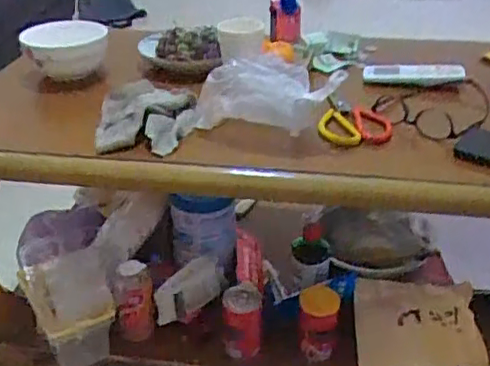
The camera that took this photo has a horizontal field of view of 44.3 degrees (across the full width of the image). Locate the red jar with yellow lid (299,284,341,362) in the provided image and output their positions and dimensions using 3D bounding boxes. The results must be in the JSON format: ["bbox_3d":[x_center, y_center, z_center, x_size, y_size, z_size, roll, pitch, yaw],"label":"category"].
[{"bbox_3d":[0.121,0.232,0.991,0.062,0.125,0.067,3,30,6],"label":"red jar with yellow lid"}]

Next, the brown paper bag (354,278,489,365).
[{"bbox_3d":[0.285,0.232,1.003,0.203,0.042,0.191,2,30,5],"label":"brown paper bag"}]

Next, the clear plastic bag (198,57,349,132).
[{"bbox_3d":[0.033,-0.126,0.836,0.191,0.084,0.067,6,31,12],"label":"clear plastic bag"}]

